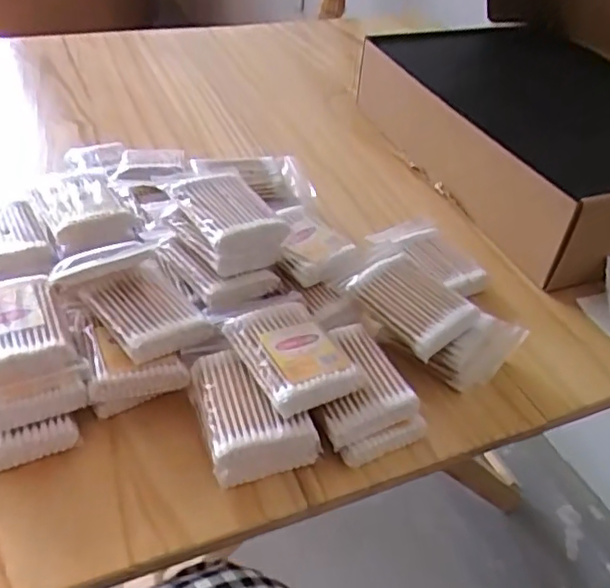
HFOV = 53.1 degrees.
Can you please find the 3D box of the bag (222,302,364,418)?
[{"bbox_3d":[-0.008,0.033,0.353,0.052,0.014,0.071,-19,47,-28],"label":"bag"}]

